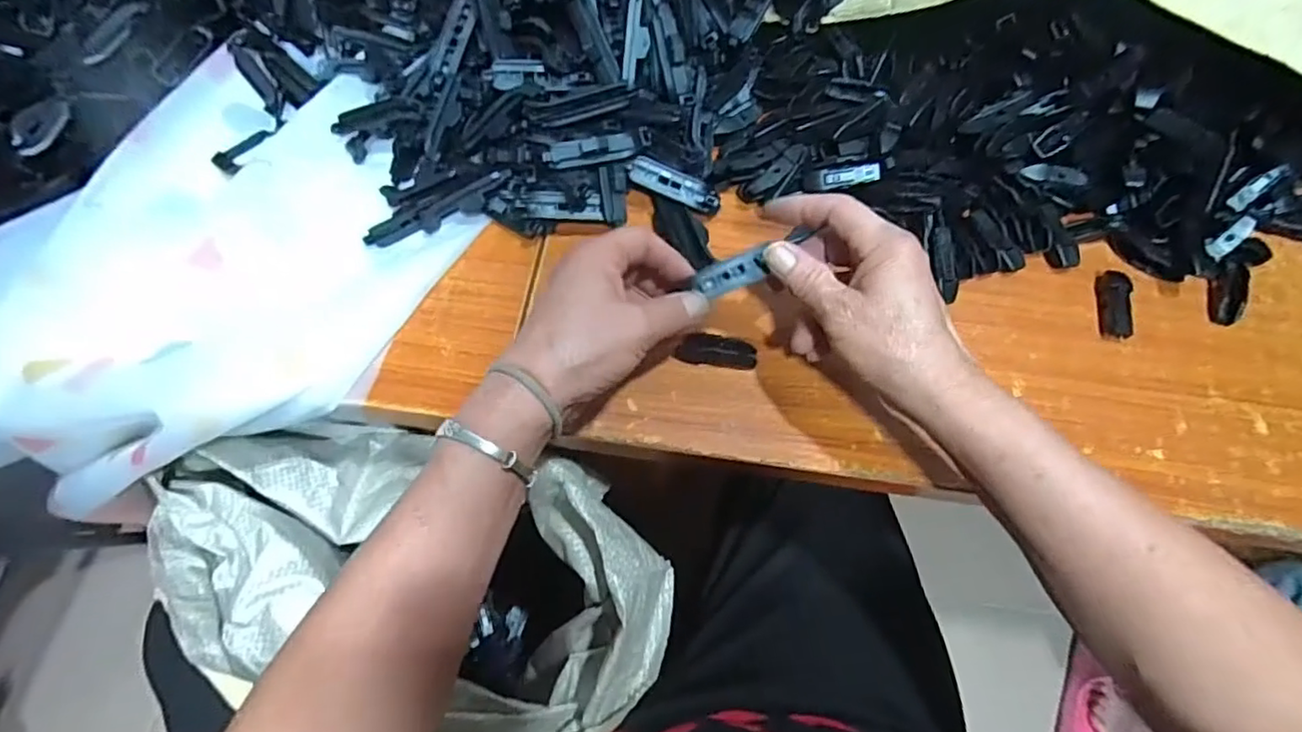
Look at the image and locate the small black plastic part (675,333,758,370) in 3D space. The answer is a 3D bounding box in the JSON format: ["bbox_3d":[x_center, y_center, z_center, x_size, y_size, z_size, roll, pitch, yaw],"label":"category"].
[{"bbox_3d":[0.045,-0.010,0.415,0.053,0.008,0.019,7,66,2],"label":"small black plastic part"}]

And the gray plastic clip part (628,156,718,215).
[{"bbox_3d":[0.017,-0.131,0.449,0.071,0.012,0.019,23,70,-8],"label":"gray plastic clip part"}]

